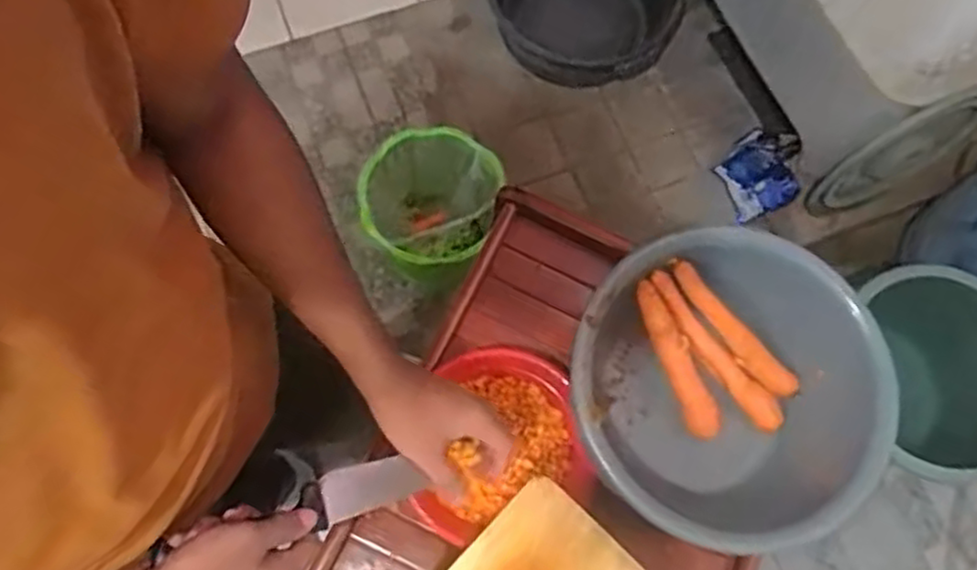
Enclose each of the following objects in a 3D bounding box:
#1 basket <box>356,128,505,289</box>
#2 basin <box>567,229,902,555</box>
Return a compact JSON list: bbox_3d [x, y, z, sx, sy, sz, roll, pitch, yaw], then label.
[{"bbox_3d":[-0.125,-0.158,1.359,0.227,0.236,0.245,1,73,-2],"label":"basket"},{"bbox_3d":[0.234,0.113,0.758,0.299,0.158,0.291,1,73,-2],"label":"basin"}]

